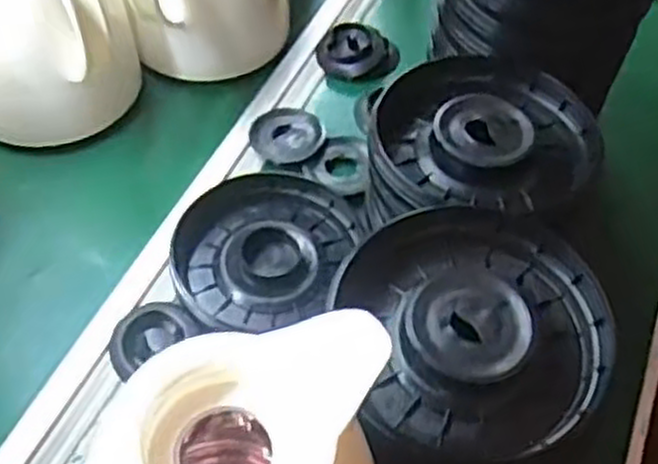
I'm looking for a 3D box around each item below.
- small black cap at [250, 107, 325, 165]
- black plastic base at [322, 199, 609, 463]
[{"bbox_3d":[-0.034,-0.083,0.664,0.058,0.009,0.058,0,53,0],"label":"small black cap"},{"bbox_3d":[0.074,0.044,0.417,0.126,0.033,0.139,-12,54,-8],"label":"black plastic base"}]

